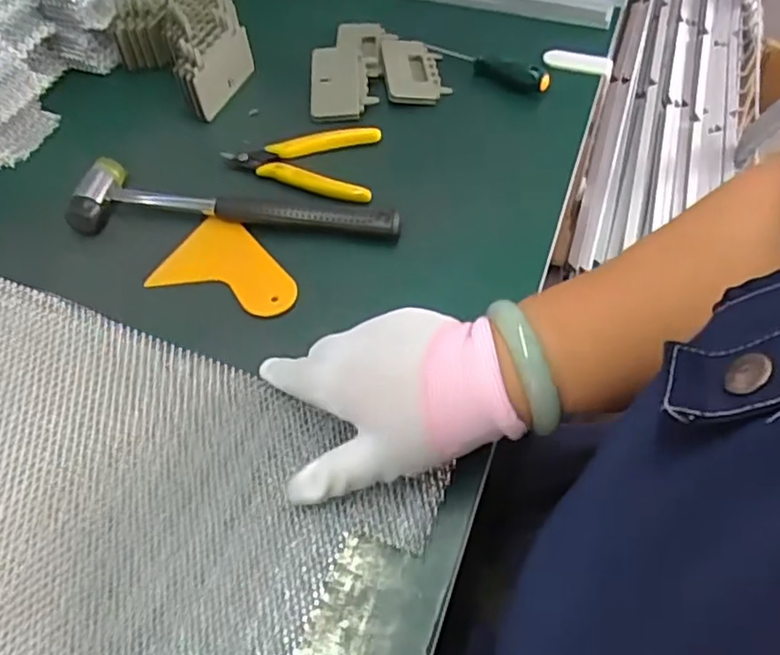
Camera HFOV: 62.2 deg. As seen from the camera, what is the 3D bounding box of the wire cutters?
[{"bbox_3d":[-0.070,-0.133,0.510,0.117,0.017,0.072,4,54,4],"label":"wire cutters"}]

